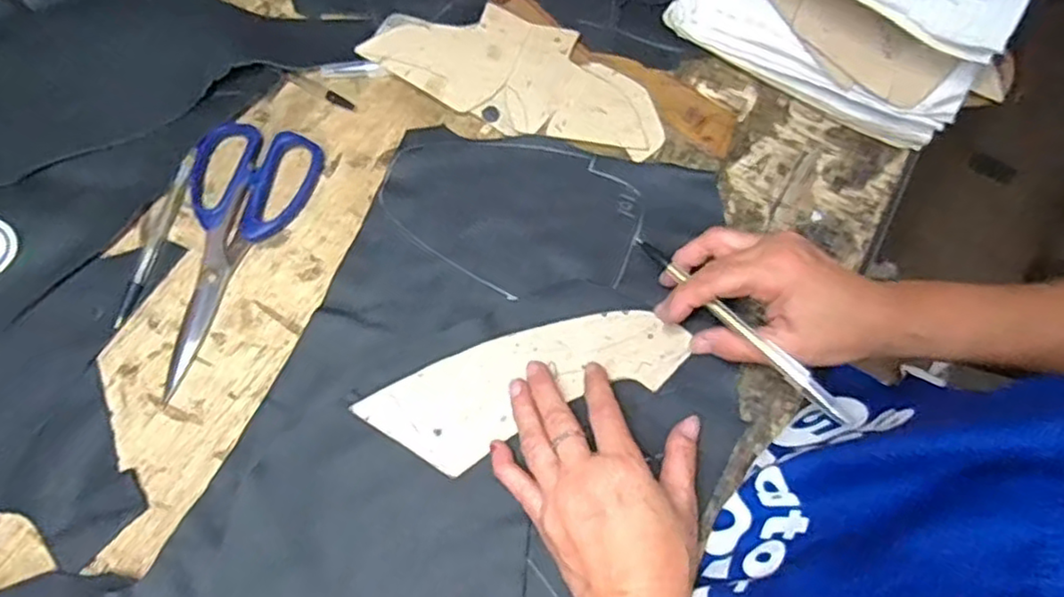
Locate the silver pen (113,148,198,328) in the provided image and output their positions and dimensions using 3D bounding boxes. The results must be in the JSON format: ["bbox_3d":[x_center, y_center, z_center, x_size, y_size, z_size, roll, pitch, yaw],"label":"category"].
[{"bbox_3d":[-0.239,-0.041,0.430,0.013,0.012,0.122,12,71,1],"label":"silver pen"}]

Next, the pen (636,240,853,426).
[{"bbox_3d":[0.116,0.015,0.382,0.009,0.011,0.151,-39,66,-14],"label":"pen"}]

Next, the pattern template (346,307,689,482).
[{"bbox_3d":[-0.001,0.051,0.401,0.190,0.004,0.062,-18,73,-8],"label":"pattern template"}]

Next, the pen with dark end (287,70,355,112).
[{"bbox_3d":[-0.148,-0.147,0.476,0.052,0.007,0.010,29,72,7],"label":"pen with dark end"}]

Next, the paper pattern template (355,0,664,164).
[{"bbox_3d":[-0.008,-0.161,0.478,0.206,0.010,0.087,17,71,3],"label":"paper pattern template"}]

